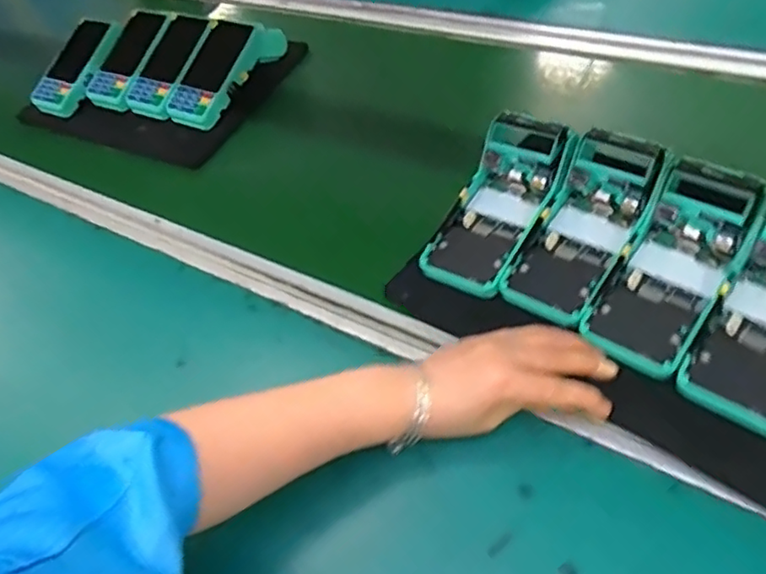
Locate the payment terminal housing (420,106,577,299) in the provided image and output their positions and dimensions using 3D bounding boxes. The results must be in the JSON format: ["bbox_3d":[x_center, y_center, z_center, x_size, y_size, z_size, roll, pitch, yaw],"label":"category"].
[{"bbox_3d":[0.106,-0.070,0.557,0.080,0.054,0.173,25,78,23],"label":"payment terminal housing"}]

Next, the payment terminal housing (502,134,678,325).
[{"bbox_3d":[0.172,-0.050,0.520,0.075,0.054,0.179,27,74,24],"label":"payment terminal housing"}]

